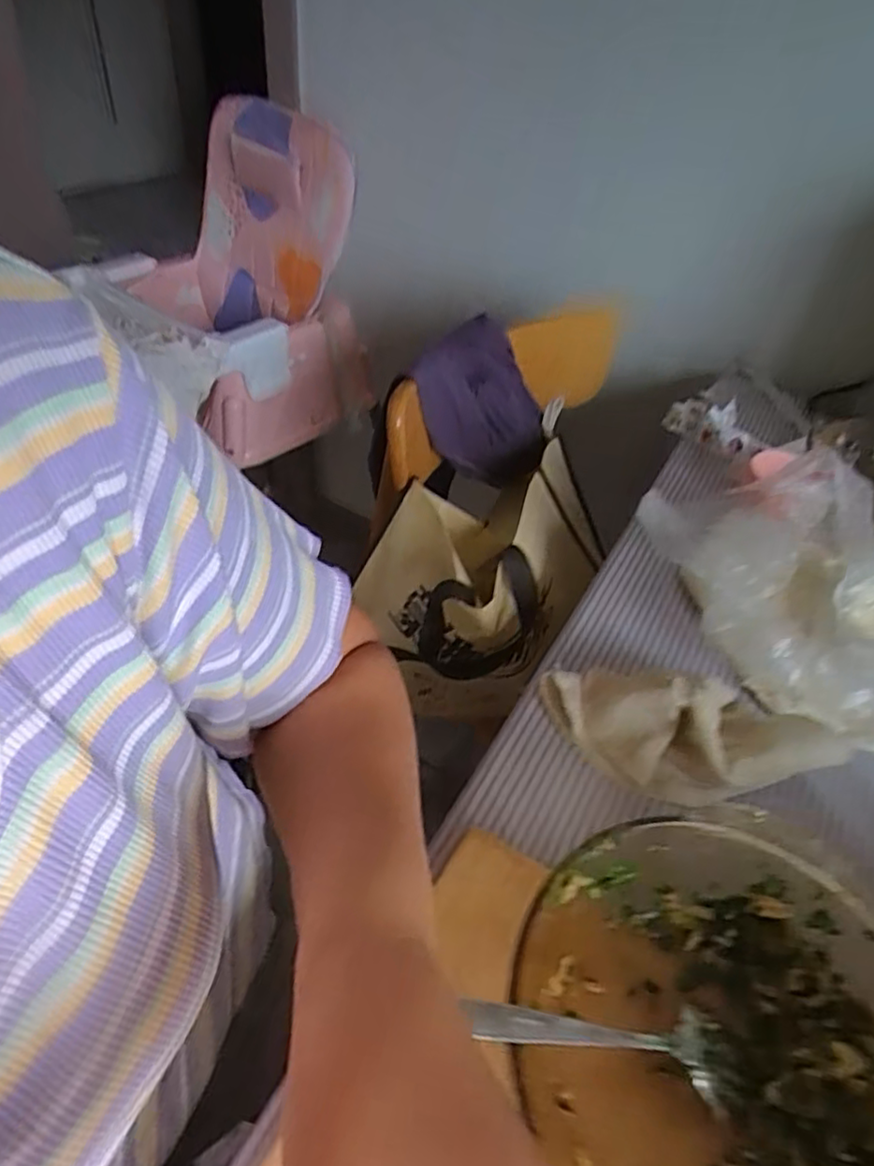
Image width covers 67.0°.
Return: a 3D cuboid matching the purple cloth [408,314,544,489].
[{"bbox_3d":[0.052,-0.217,0.803,0.160,0.147,0.121,5,44,-2],"label":"purple cloth"}]

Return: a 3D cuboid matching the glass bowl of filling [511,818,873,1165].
[{"bbox_3d":[0.146,0.221,0.303,0.181,0.066,0.209,-12,47,-19],"label":"glass bowl of filling"}]

